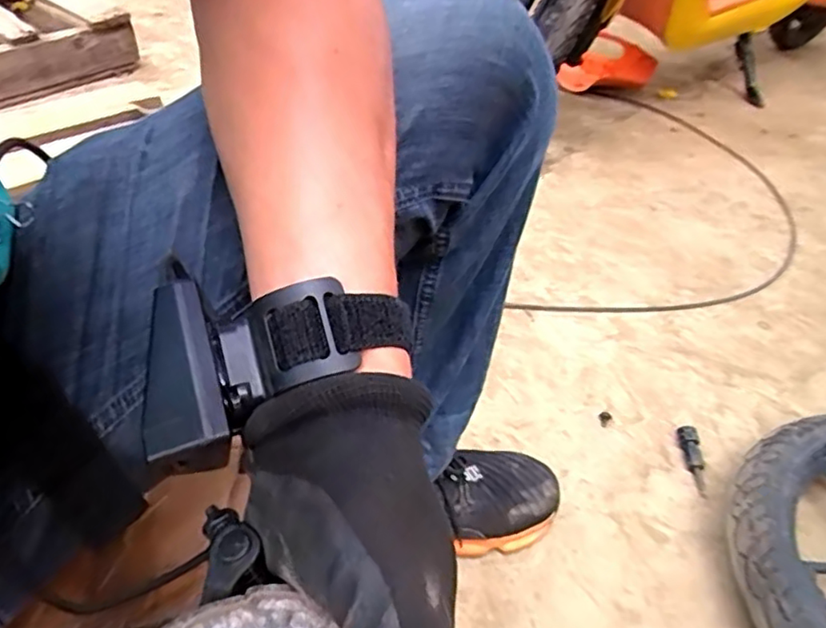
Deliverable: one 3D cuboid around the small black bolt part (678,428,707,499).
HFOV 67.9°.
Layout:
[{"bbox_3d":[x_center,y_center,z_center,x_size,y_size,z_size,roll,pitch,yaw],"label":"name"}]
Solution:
[{"bbox_3d":[0.319,0.166,0.691,0.018,0.019,0.085,5,43,0],"label":"small black bolt part"}]

